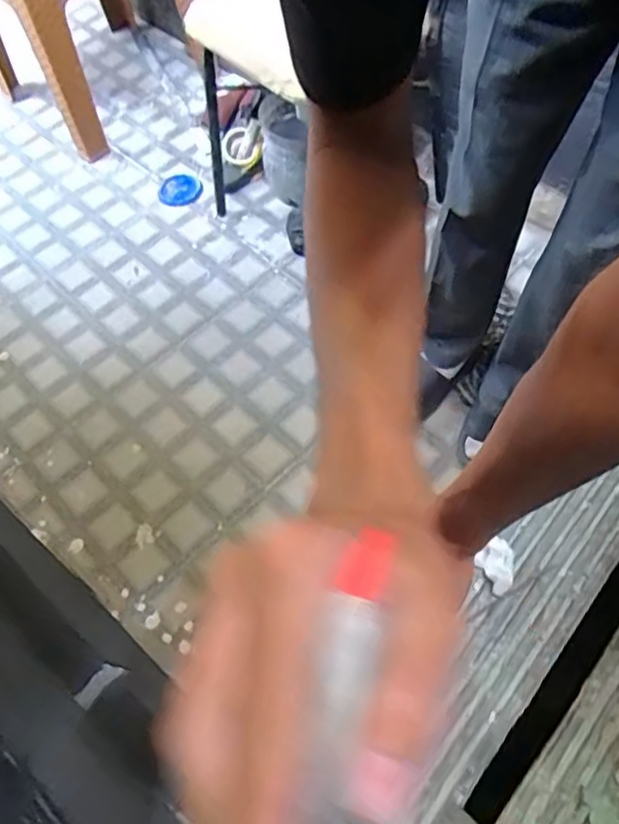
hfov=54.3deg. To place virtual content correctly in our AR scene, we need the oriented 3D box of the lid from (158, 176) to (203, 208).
[{"bbox_3d":[-0.344,-0.588,1.598,0.113,0.013,0.121,-2,58,3],"label":"lid"}]

